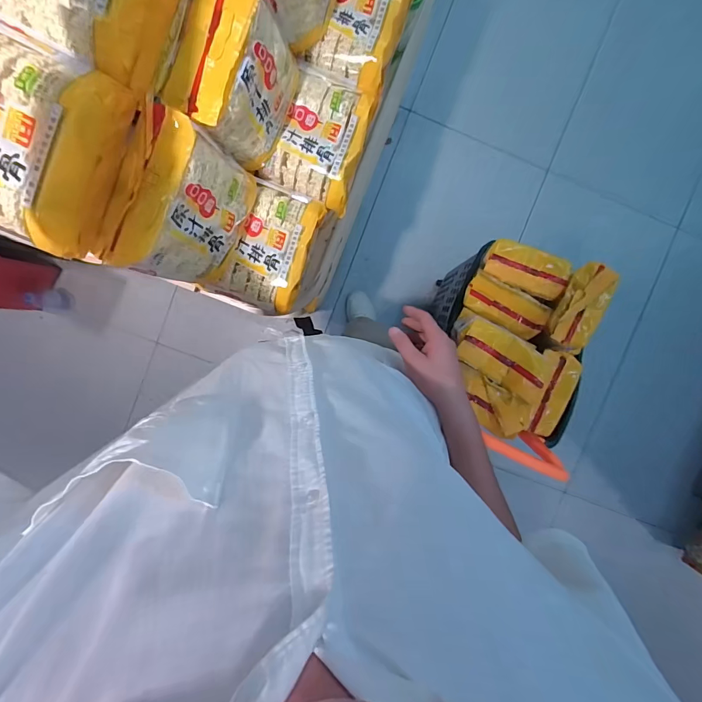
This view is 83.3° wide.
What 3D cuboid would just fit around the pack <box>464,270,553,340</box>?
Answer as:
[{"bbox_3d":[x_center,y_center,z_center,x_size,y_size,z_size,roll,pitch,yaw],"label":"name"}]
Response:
[{"bbox_3d":[0.376,-0.111,0.959,0.195,0.050,0.092,32,92,9],"label":"pack"}]

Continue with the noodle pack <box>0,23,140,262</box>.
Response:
[{"bbox_3d":[-0.364,-0.230,0.436,0.190,0.106,0.197,21,93,-5],"label":"noodle pack"}]

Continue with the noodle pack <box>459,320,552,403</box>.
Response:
[{"bbox_3d":[0.323,0.016,0.815,0.195,0.056,0.104,32,92,-5],"label":"noodle pack"}]

